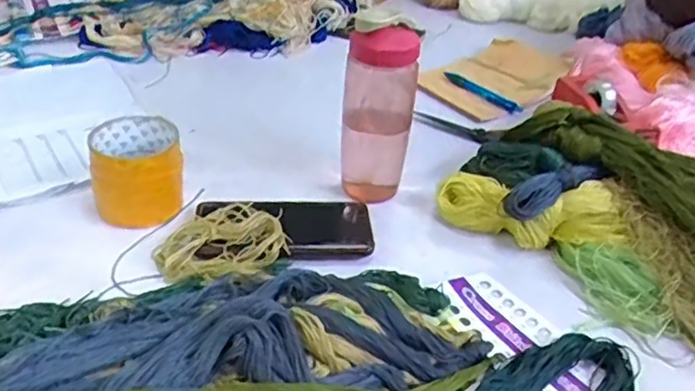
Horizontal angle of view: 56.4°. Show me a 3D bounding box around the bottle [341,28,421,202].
[{"bbox_3d":[0.031,-0.082,0.646,0.066,0.184,0.055,6,34,2],"label":"bottle"}]

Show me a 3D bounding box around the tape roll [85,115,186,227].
[{"bbox_3d":[-0.204,-0.022,0.634,0.084,0.076,0.087,-9,36,-19],"label":"tape roll"}]

